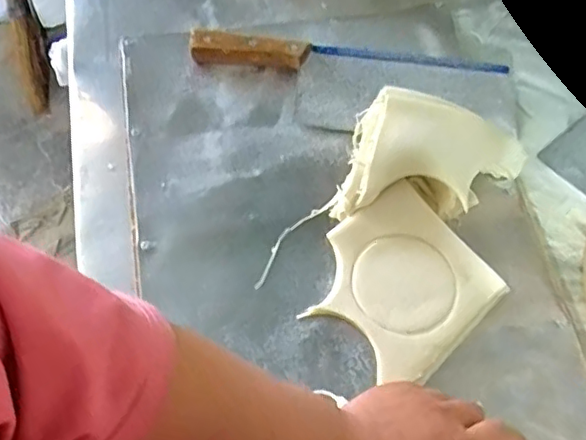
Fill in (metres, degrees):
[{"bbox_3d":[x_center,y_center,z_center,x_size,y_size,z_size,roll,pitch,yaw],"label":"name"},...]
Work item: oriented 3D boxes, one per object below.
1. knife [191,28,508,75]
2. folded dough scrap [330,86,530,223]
[{"bbox_3d":[0.057,-0.163,0.599,0.308,0.030,0.029,3,63,1],"label":"knife"},{"bbox_3d":[0.121,-0.045,0.519,0.145,0.057,0.105,16,64,7],"label":"folded dough scrap"}]

